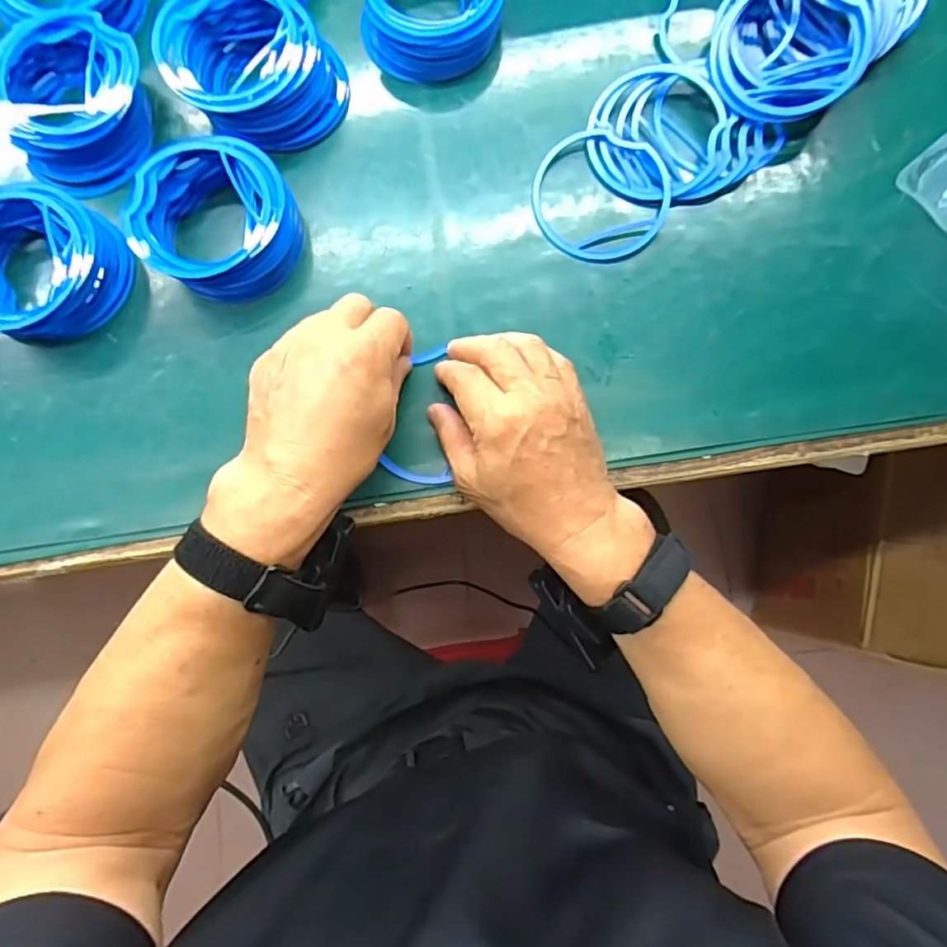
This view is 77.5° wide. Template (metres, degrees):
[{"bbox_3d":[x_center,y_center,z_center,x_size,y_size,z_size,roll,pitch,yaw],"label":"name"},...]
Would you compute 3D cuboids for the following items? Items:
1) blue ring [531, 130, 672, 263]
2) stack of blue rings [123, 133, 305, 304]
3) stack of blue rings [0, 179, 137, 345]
[{"bbox_3d":[0.089,-0.193,0.408,0.093,0.008,0.095,0,83,0],"label":"blue ring"},{"bbox_3d":[-0.169,-0.170,0.393,0.100,0.033,0.090,24,83,3],"label":"stack of blue rings"},{"bbox_3d":[-0.291,-0.137,0.390,0.101,0.030,0.098,27,83,3],"label":"stack of blue rings"}]

